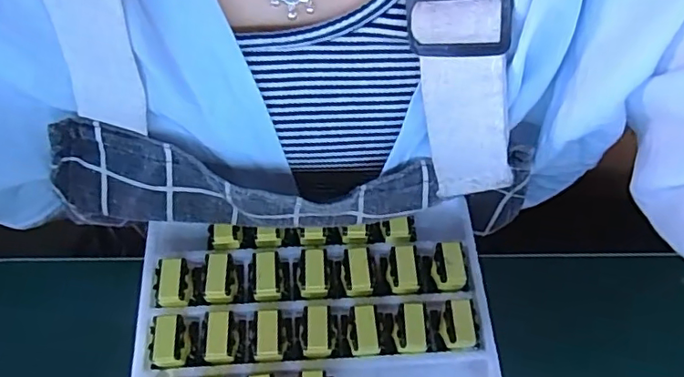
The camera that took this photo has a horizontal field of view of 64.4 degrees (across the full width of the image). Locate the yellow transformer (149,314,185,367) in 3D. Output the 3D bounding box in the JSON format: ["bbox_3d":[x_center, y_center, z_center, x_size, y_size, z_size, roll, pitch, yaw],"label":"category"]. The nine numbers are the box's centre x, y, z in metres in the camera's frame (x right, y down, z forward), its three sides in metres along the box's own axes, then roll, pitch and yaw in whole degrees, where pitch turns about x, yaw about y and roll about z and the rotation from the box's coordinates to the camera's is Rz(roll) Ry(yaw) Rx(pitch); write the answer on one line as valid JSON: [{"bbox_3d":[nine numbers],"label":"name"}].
[{"bbox_3d":[-0.086,0.077,0.272,0.016,0.021,0.022,1,61,-3],"label":"yellow transformer"}]

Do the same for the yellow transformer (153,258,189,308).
[{"bbox_3d":[-0.090,0.051,0.285,0.019,0.016,0.023,-6,62,-6],"label":"yellow transformer"}]

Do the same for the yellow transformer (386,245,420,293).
[{"bbox_3d":[0.032,0.045,0.293,0.016,0.016,0.024,3,61,-1],"label":"yellow transformer"}]

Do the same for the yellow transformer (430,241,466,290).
[{"bbox_3d":[0.057,0.043,0.295,0.016,0.014,0.025,2,61,-2],"label":"yellow transformer"}]

